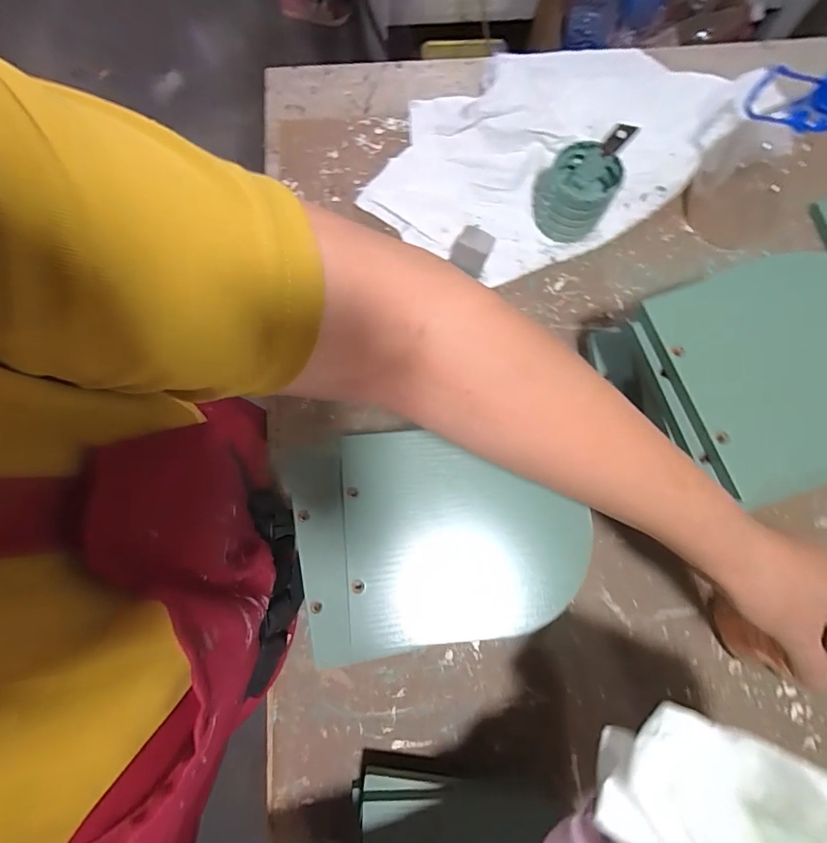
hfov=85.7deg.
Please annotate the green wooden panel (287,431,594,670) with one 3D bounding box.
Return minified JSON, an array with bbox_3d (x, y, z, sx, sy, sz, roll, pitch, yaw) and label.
[{"bbox_3d":[0.015,0.078,0.317,0.197,0.025,0.148,-11,78,-3],"label":"green wooden panel"}]

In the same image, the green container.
[{"bbox_3d":[0.154,-0.220,0.428,0.070,0.066,0.058,23,78,4],"label":"green container"}]

